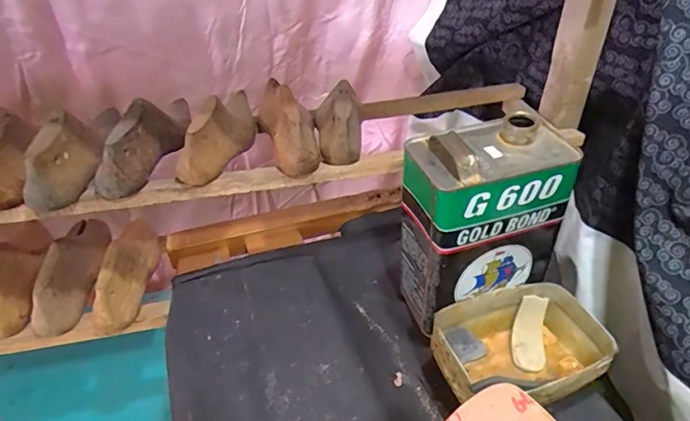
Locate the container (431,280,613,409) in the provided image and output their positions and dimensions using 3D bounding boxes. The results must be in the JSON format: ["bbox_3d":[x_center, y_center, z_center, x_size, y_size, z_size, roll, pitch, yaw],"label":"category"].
[{"bbox_3d":[0.201,0.160,0.539,0.193,0.067,0.129,-12,38,-18],"label":"container"}]

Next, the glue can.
[{"bbox_3d":[0.159,0.015,0.561,0.166,0.215,0.107,-11,37,-17],"label":"glue can"}]

